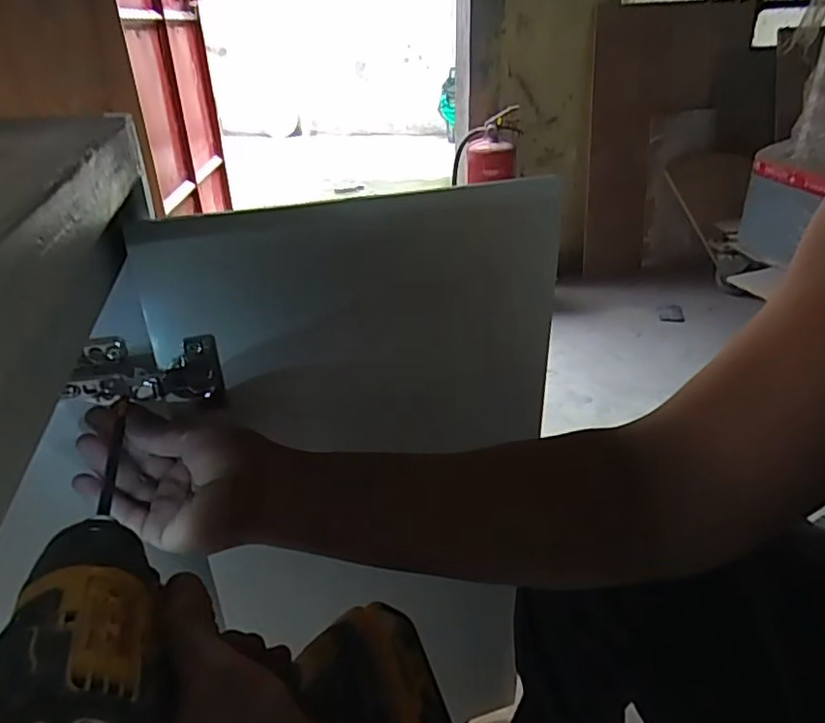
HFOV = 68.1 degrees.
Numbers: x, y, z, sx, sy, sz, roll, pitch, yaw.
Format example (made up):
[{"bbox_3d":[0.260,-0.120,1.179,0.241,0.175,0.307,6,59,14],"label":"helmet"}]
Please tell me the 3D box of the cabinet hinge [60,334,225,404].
[{"bbox_3d":[-0.193,0.007,0.442,0.101,0.049,0.028,-2,27,-5],"label":"cabinet hinge"}]

